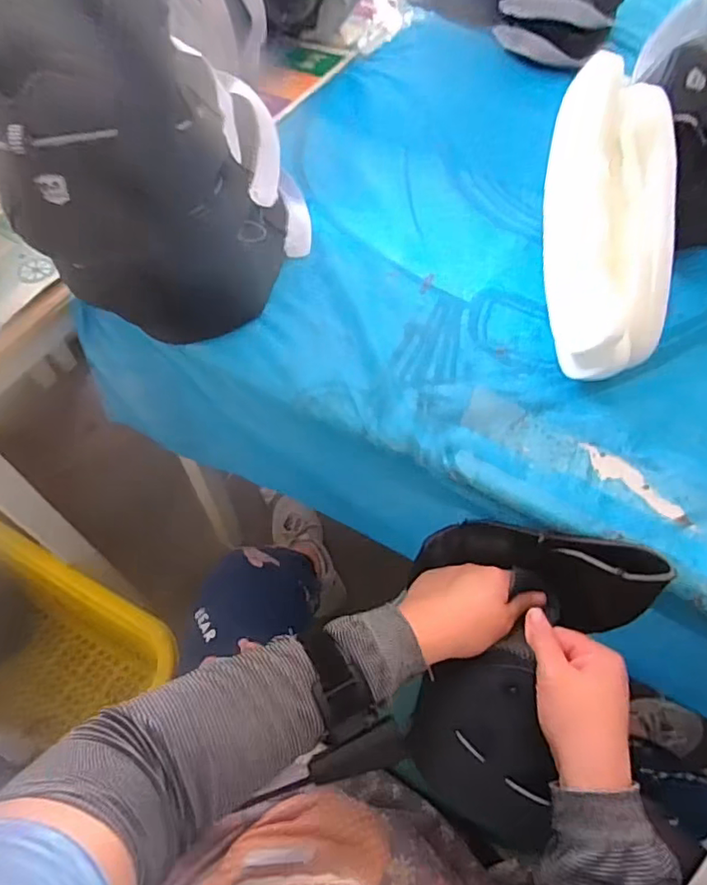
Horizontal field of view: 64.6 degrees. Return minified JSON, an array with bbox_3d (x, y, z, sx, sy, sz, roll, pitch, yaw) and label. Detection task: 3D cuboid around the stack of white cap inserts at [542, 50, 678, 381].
[{"bbox_3d":[0.229,-0.202,0.504,0.093,0.068,0.286,2,86,1],"label":"stack of white cap inserts"}]

